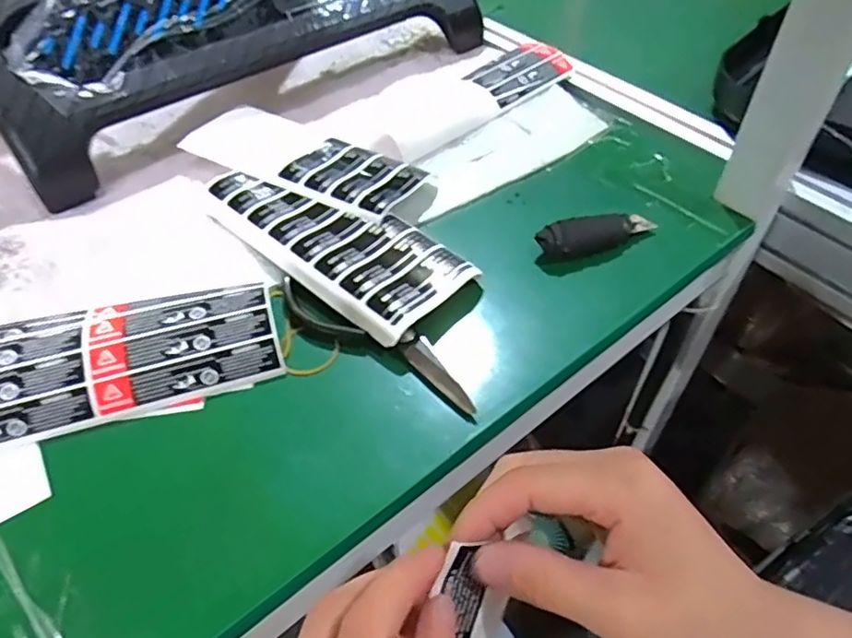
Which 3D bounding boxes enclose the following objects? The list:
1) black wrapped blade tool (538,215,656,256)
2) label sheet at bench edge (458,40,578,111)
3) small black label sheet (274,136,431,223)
[{"bbox_3d":[0.136,-0.065,0.454,0.097,0.028,0.028,-17,51,-9],"label":"black wrapped blade tool"},{"bbox_3d":[0.098,-0.261,0.610,0.072,0.022,0.125,32,59,27],"label":"label sheet at bench edge"},{"bbox_3d":[-0.063,-0.125,0.499,0.110,0.009,0.091,22,49,19],"label":"small black label sheet"}]

